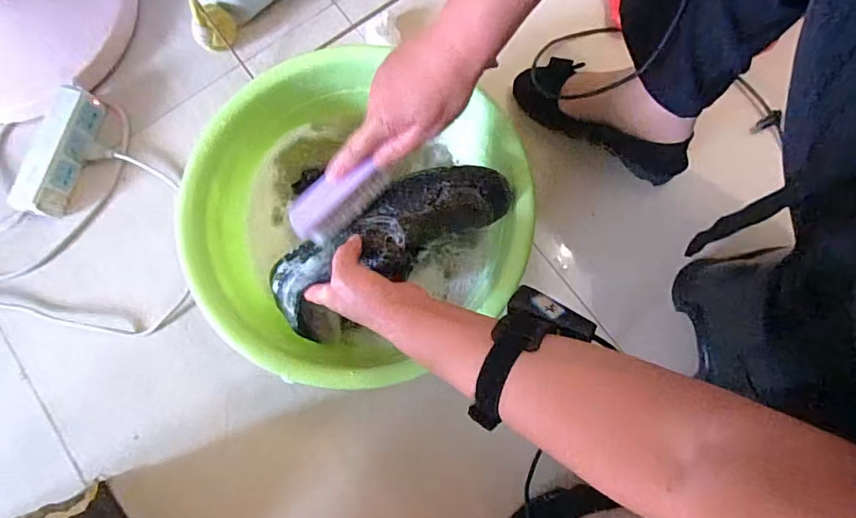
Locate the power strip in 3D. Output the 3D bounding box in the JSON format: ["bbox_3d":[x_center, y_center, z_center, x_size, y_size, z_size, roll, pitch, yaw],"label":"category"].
[{"bbox_3d":[-0.481,-0.140,0.651,0.059,0.044,0.172,14,78,5],"label":"power strip"}]

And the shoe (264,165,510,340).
[{"bbox_3d":[-0.042,-0.014,0.496,0.257,0.096,0.088,-31,78,7],"label":"shoe"}]

